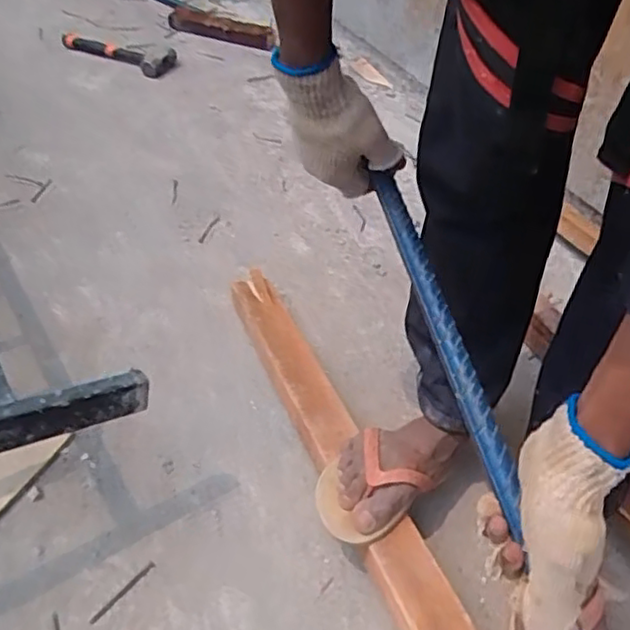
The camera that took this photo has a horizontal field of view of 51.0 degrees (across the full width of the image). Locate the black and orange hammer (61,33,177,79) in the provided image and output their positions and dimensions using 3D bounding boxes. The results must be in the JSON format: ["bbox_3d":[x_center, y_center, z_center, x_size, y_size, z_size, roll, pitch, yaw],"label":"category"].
[{"bbox_3d":[-0.465,-0.633,1.572,0.310,0.025,0.117,23,45,18],"label":"black and orange hammer"}]

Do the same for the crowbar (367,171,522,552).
[{"bbox_3d":[0.144,0.127,0.460,0.030,0.033,0.589,-10,61,-13],"label":"crowbar"}]

